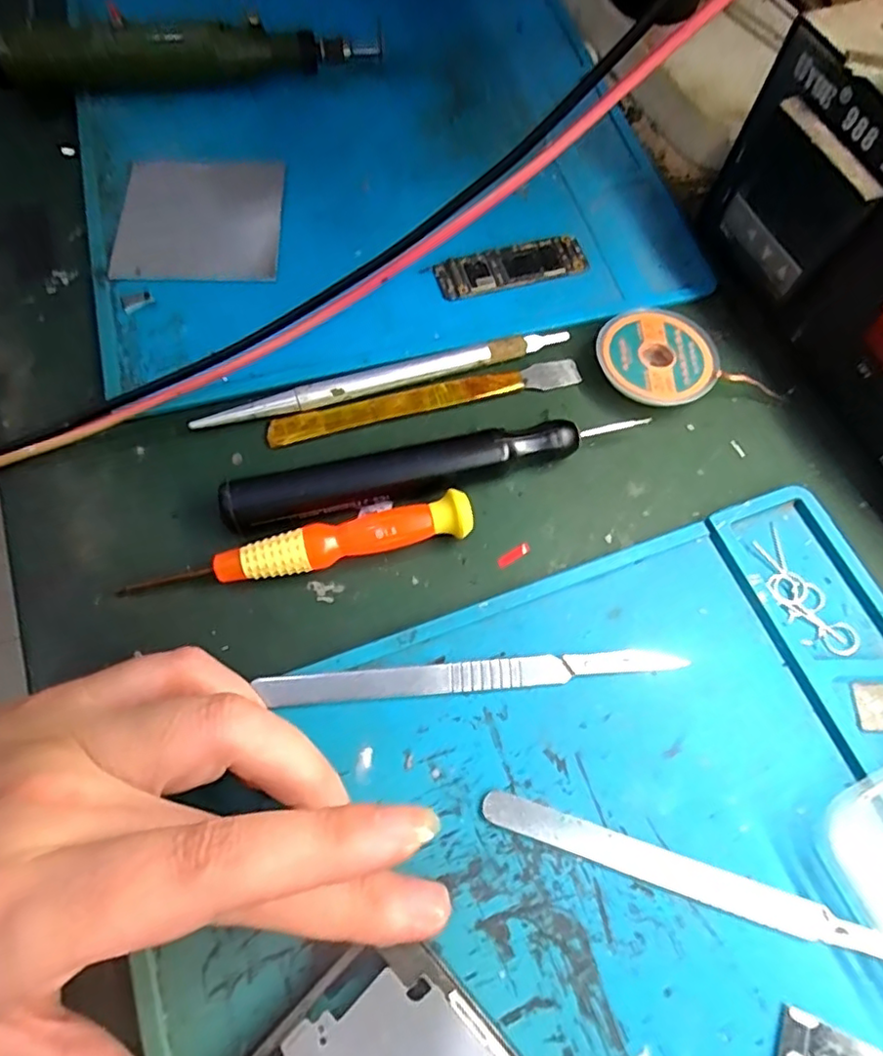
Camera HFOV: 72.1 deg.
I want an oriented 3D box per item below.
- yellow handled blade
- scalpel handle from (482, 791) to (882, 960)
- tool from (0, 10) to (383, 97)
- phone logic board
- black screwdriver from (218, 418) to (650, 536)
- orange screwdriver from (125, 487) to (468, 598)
[{"bbox_3d":[-0.005,-0.049,0.230,0.120,0.004,0.011,-14,68,-8],"label":"yellow handled blade"},{"bbox_3d":[0.067,0.096,0.169,0.112,0.004,0.012,18,67,6],"label":"scalpel handle"},{"bbox_3d":[-0.114,-0.212,0.274,0.169,0.031,0.024,-6,67,-4],"label":"tool"},{"bbox_3d":[0.029,-0.109,0.251,0.063,0.004,0.019,-15,68,-8],"label":"phone logic board"},{"bbox_3d":[-0.002,-0.021,0.212,0.143,0.013,0.017,-14,68,-8],"label":"black screwdriver"},{"bbox_3d":[-0.045,0.007,0.200,0.112,0.014,0.013,-12,68,-7],"label":"orange screwdriver"}]

